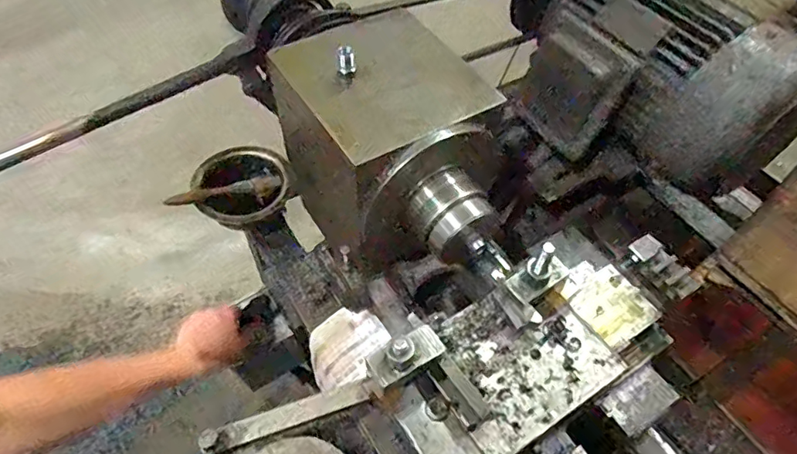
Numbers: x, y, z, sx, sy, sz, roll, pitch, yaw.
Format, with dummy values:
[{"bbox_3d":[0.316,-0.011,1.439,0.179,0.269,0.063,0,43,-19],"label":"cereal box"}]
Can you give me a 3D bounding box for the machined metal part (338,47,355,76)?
[{"bbox_3d":[-0.044,-0.141,0.440,0.014,0.025,0.006,-2,31,-2],"label":"machined metal part"}]

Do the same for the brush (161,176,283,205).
[{"bbox_3d":[-0.231,-0.048,0.692,0.144,0.025,0.033,-17,56,-15],"label":"brush"}]

